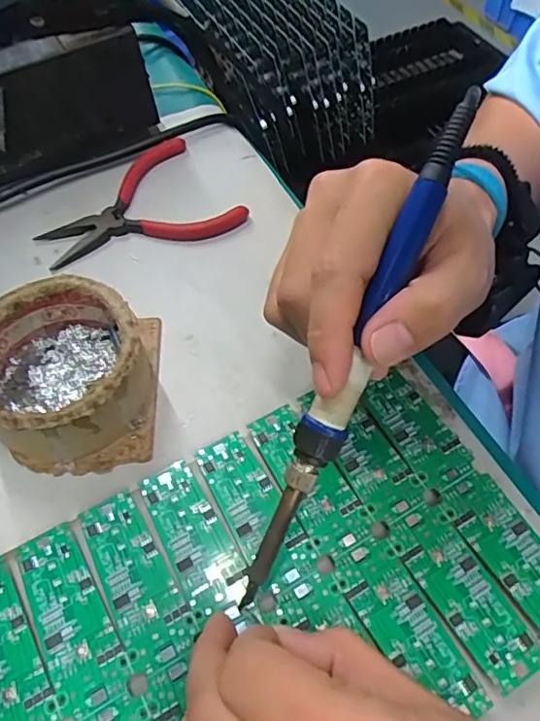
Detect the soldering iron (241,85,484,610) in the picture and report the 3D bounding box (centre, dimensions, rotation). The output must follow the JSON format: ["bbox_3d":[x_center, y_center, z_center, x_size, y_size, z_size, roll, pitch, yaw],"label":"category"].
[{"bbox_3d":[0.032,-0.001,0.212,0.016,0.015,0.215,24,95,15],"label":"soldering iron"}]

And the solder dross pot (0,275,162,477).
[{"bbox_3d":[-0.103,0.005,0.270,0.085,0.044,0.085,-3,58,-3],"label":"solder dross pot"}]

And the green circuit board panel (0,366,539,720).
[{"bbox_3d":[-0.001,0.100,0.228,0.226,0.004,0.146,-26,61,-15],"label":"green circuit board panel"}]

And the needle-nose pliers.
[{"bbox_3d":[-0.088,-0.095,0.353,0.119,0.009,0.088,-31,64,-19],"label":"needle-nose pliers"}]

